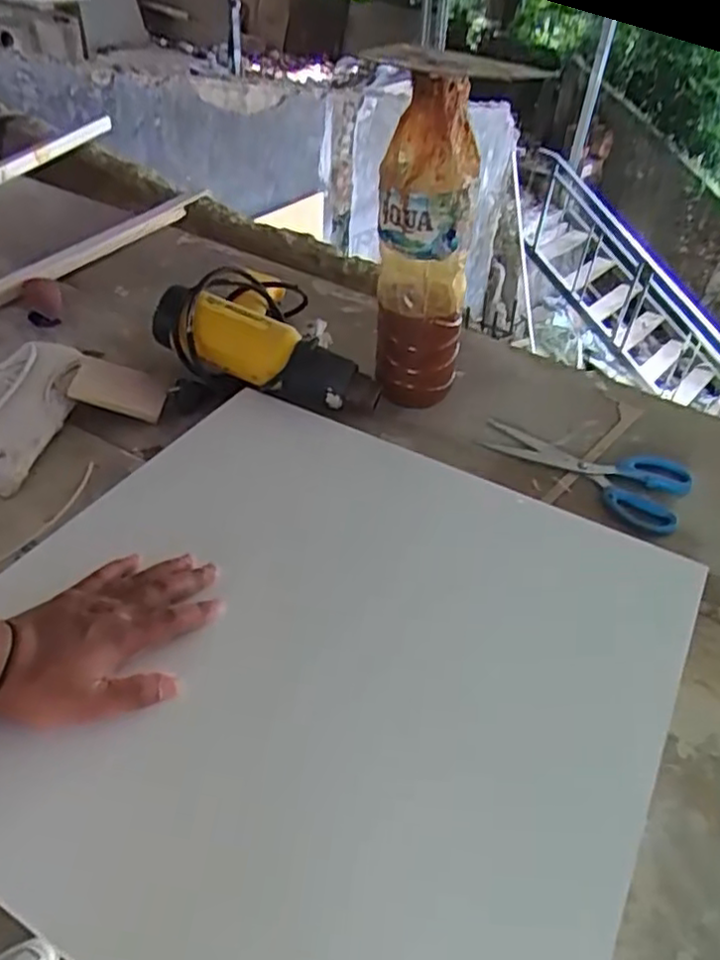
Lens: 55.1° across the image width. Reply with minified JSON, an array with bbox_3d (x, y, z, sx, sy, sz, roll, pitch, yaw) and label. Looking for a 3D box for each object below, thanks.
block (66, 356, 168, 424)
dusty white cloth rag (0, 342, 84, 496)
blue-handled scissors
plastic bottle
[{"bbox_3d":[-0.248,-0.094,0.711,0.096,0.013,0.062,16,47,0],"label":"block"},{"bbox_3d":[-0.346,-0.067,0.675,0.111,0.042,0.200,2,43,-1],"label":"dusty white cloth rag"},{"bbox_3d":[0.218,-0.016,0.678,0.196,0.006,0.096,23,45,21],"label":"blue-handled scissors"},{"bbox_3d":[0.058,-0.193,0.649,0.088,0.297,0.069,5,41,2],"label":"plastic bottle"}]

